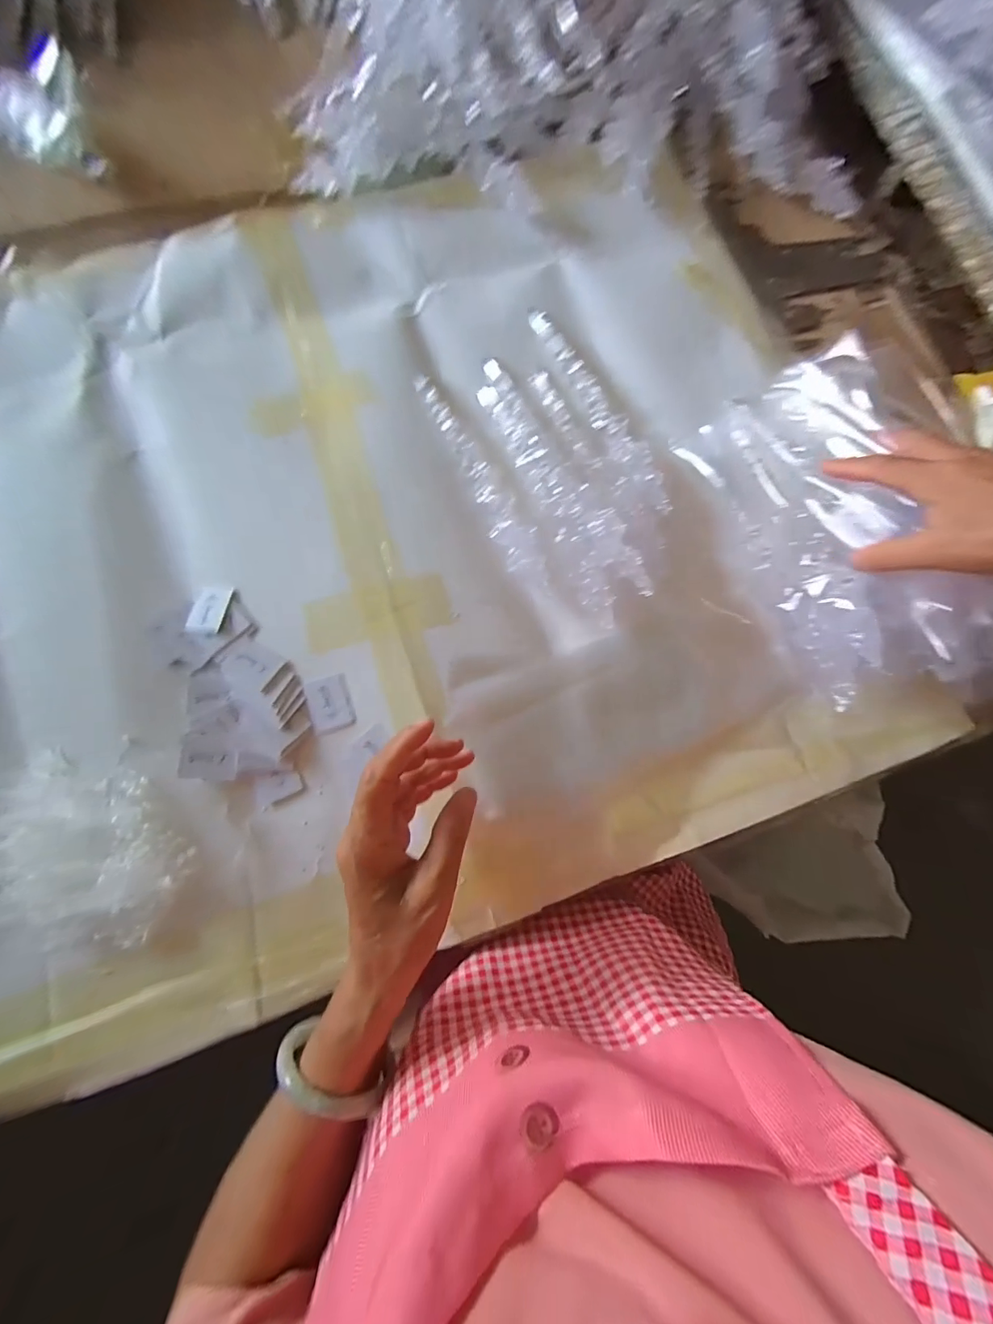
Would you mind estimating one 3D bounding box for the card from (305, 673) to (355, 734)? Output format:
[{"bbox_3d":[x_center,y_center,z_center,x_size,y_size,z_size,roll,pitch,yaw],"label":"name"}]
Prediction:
[{"bbox_3d":[-0.130,0.033,0.372,0.033,0.006,0.042,-16,76,-4],"label":"card"}]

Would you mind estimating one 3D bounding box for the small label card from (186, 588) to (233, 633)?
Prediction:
[{"bbox_3d":[-0.233,-0.043,0.384,0.027,0.004,0.042,9,76,3],"label":"small label card"}]

